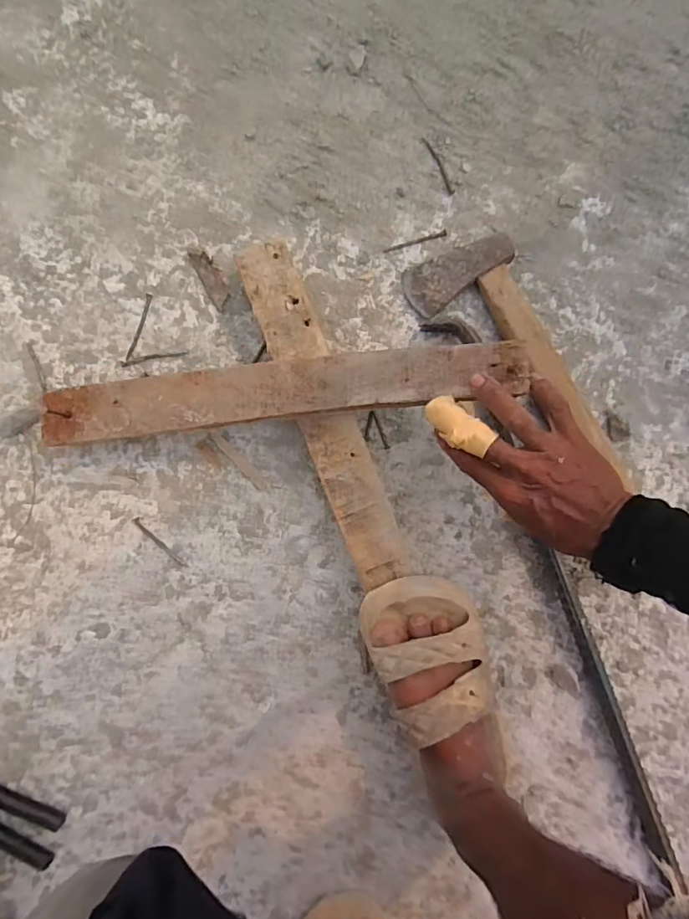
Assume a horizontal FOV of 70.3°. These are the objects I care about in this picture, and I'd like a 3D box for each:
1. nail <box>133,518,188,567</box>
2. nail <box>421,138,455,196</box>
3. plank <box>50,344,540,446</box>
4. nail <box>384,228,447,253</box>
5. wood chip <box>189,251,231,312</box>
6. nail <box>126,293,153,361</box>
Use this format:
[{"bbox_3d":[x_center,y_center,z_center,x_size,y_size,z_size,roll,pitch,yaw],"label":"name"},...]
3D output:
[{"bbox_3d":[-0.193,0.087,0.509,0.008,0.004,0.073,-44,90,-3],"label":"nail"},{"bbox_3d":[0.104,-0.325,0.541,0.009,0.004,0.071,-24,89,-3],"label":"nail"},{"bbox_3d":[-0.065,-0.062,0.453,0.450,0.010,0.050,-6,88,7],"label":"plank"},{"bbox_3d":[0.078,-0.238,0.534,0.072,0.004,0.007,-18,88,-3],"label":"nail"},{"bbox_3d":[-0.142,-0.194,0.523,0.022,0.004,0.068,-27,89,-3],"label":"wood chip"},{"bbox_3d":[-0.219,-0.141,0.522,0.007,0.004,0.074,18,87,-1],"label":"nail"}]

